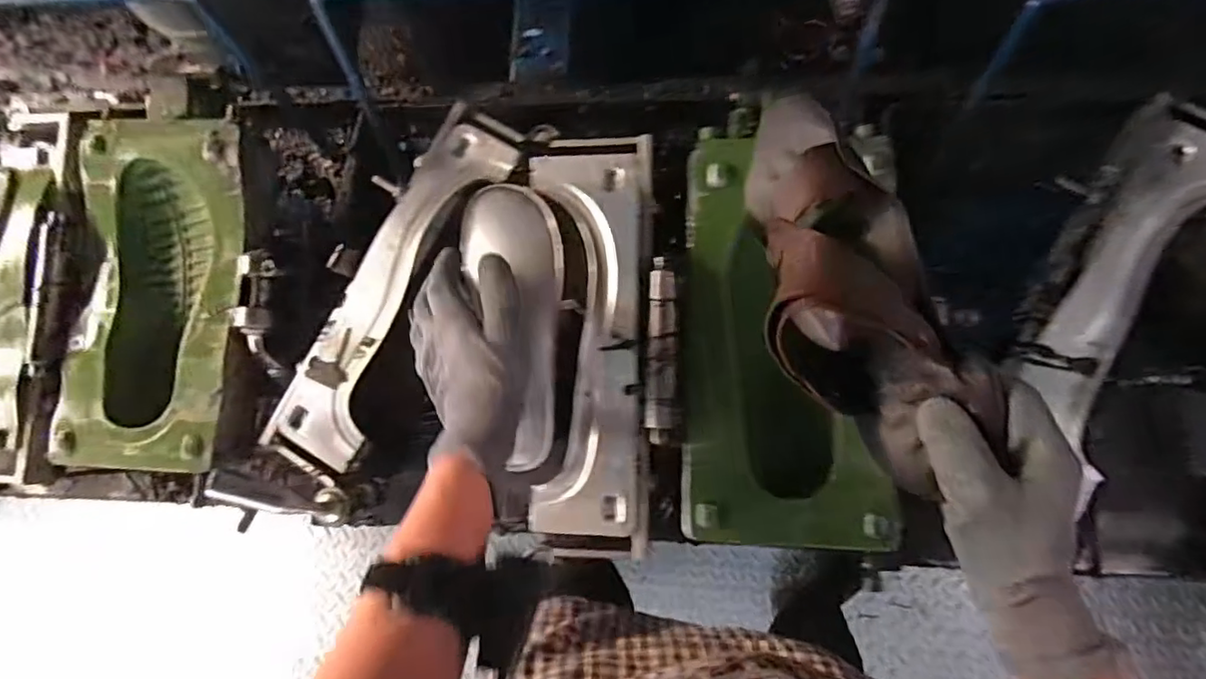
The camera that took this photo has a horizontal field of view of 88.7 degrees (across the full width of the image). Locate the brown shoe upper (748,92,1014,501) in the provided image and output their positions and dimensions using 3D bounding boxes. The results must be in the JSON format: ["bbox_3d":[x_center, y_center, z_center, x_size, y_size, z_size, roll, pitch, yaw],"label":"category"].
[{"bbox_3d":[0.145,-0.033,0.397,0.099,0.080,0.252,-23,74,3],"label":"brown shoe upper"}]

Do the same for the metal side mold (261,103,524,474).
[{"bbox_3d":[-0.190,-0.047,0.572,0.087,0.035,0.359,29,87,10],"label":"metal side mold"}]

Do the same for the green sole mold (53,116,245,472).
[{"bbox_3d":[-0.430,-0.045,0.598,0.168,0.044,0.334,1,83,7],"label":"green sole mold"}]

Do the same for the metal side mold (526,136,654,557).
[{"bbox_3d":[-0.008,-0.001,0.543,0.107,0.038,0.363,-2,82,7],"label":"metal side mold"}]

